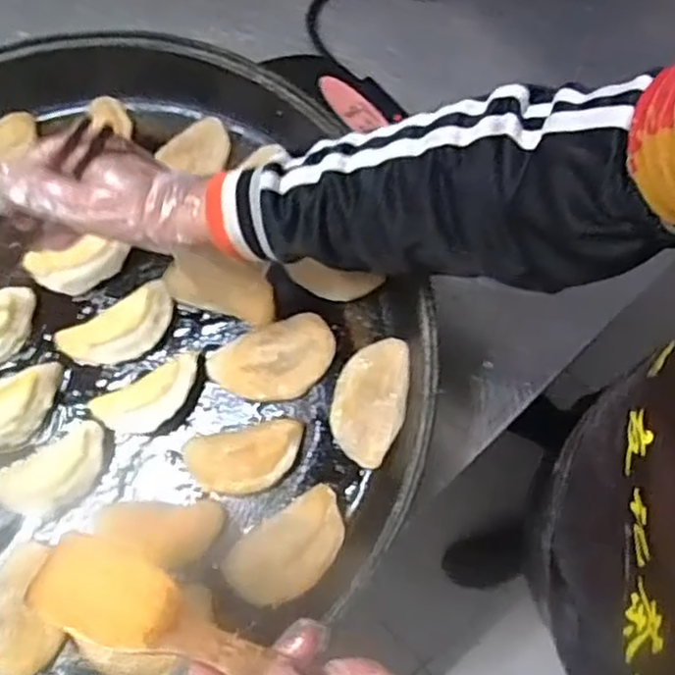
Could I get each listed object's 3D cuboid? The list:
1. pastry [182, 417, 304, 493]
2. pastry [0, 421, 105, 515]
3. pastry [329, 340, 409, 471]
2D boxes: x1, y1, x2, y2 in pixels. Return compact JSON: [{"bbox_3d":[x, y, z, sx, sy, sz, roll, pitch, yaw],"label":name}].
[{"bbox_3d":[-0.072,0.094,0.552,0.092,0.012,0.050,-13,74,-1],"label":"pastry"},{"bbox_3d":[-0.225,0.107,0.551,0.094,0.021,0.048,-24,74,-5],"label":"pastry"},{"bbox_3d":[0.025,0.049,0.559,0.057,0.018,0.098,14,75,6],"label":"pastry"}]

